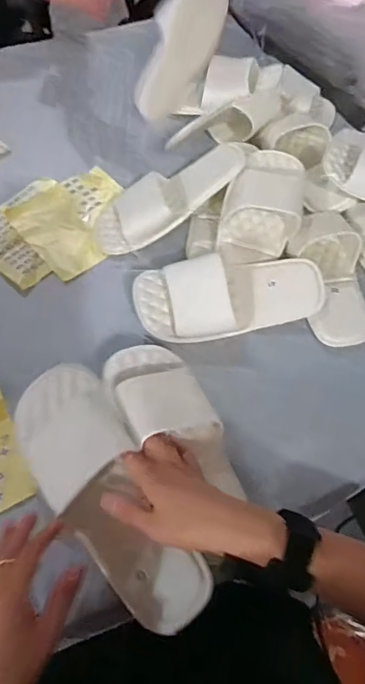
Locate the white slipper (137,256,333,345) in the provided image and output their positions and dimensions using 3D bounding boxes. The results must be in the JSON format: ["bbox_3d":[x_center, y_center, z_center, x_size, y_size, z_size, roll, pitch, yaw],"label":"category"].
[{"bbox_3d":[0.060,-0.059,0.565,0.230,0.069,0.089,-7,61,-3],"label":"white slipper"}]

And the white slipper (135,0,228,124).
[{"bbox_3d":[0.000,-0.469,0.729,0.052,0.098,0.244,46,112,43],"label":"white slipper"}]

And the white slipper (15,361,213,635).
[{"bbox_3d":[-0.078,0.142,0.443,0.099,0.085,0.272,-30,72,-15],"label":"white slipper"}]

